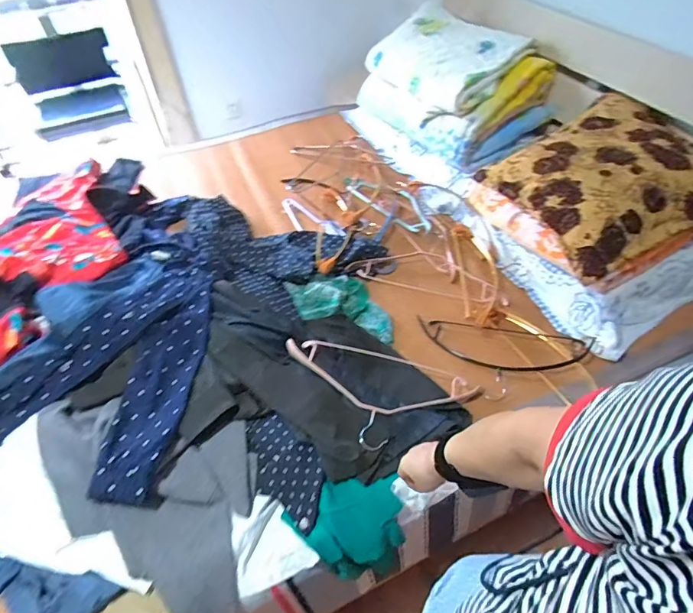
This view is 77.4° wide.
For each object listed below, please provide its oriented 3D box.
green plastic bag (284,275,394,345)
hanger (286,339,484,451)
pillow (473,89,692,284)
[{"bbox_3d":[-0.009,-0.012,1.128,0.294,0.035,0.172,13,52,14],"label":"green plastic bag"},{"bbox_3d":[0.062,0.188,0.919,0.428,0.026,0.222,17,58,4],"label":"hanger"},{"bbox_3d":[0.653,-0.334,1.091,0.440,0.137,0.475,-30,57,6],"label":"pillow"}]

